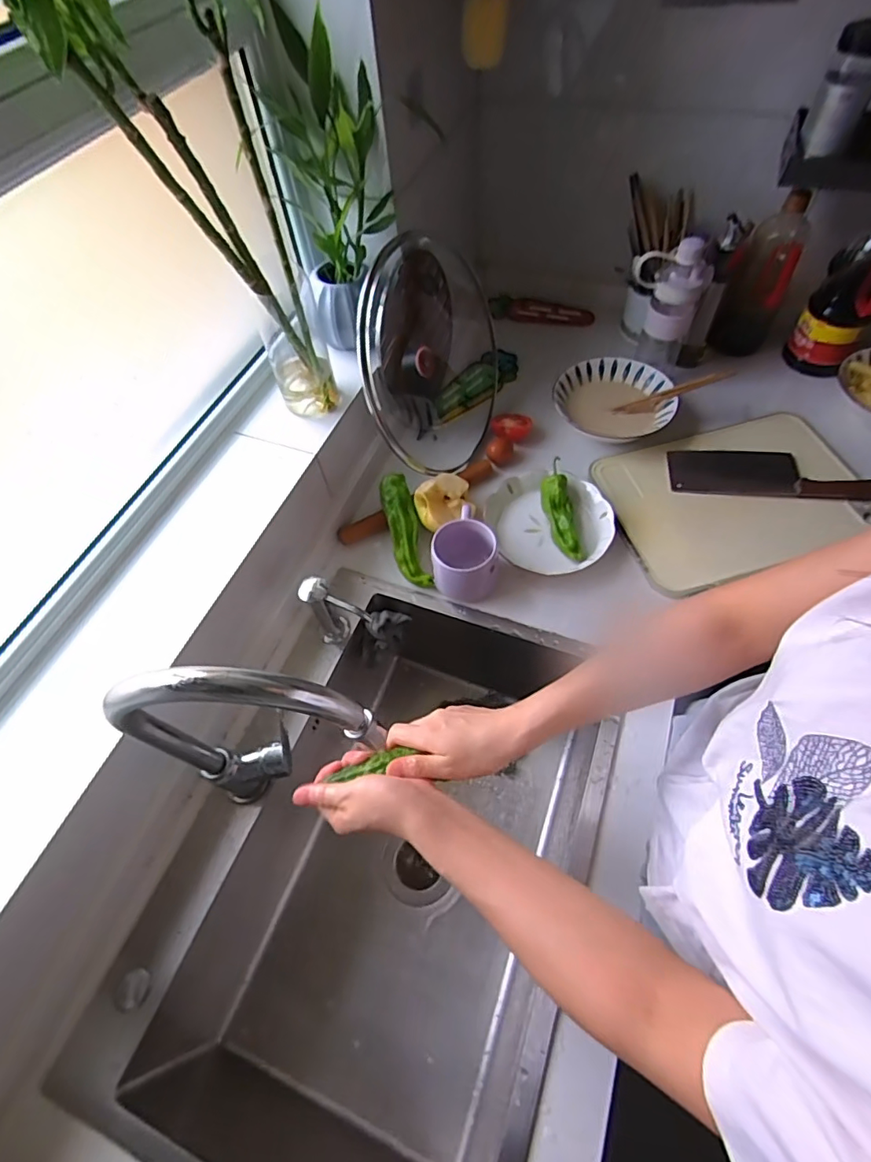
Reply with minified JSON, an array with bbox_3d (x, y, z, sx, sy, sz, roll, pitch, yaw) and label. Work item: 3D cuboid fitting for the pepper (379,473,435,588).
[{"bbox_3d":[-0.047,-0.076,0.801,0.045,0.031,0.183,-13,77,-6],"label":"pepper"}]

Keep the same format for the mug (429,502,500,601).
[{"bbox_3d":[0.041,-0.038,0.752,0.088,0.073,0.109,-2,58,3],"label":"mug"}]

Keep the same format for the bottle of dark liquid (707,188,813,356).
[{"bbox_3d":[0.561,-0.518,0.909,0.103,0.231,0.093,27,64,20],"label":"bottle of dark liquid"}]

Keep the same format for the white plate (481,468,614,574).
[{"bbox_3d":[0.174,-0.097,0.810,0.188,0.047,0.184,-2,58,3],"label":"white plate"}]

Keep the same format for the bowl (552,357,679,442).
[{"bbox_3d":[0.309,-0.304,0.921,0.195,0.071,0.195,-2,58,3],"label":"bowl"}]

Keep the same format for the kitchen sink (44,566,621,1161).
[{"bbox_3d":[-0.044,0.362,0.692,0.423,0.231,0.629,17,61,14],"label":"kitchen sink"}]

